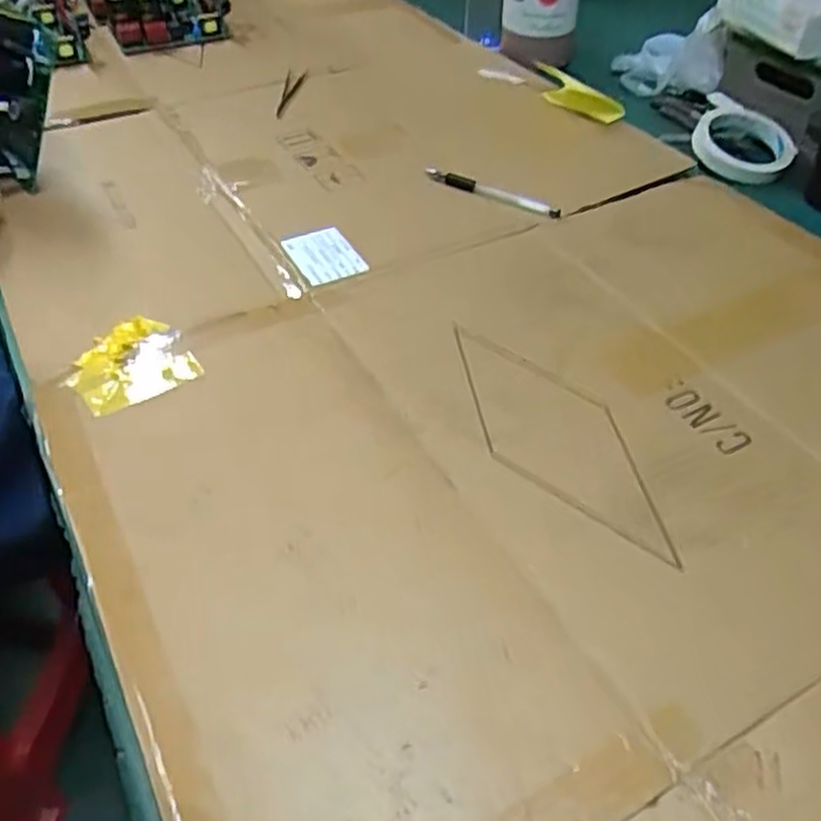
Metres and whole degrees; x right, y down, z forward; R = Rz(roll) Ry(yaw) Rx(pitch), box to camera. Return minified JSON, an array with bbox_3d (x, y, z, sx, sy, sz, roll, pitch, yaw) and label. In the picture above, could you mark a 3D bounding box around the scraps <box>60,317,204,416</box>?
[{"bbox_3d":[-0.191,-0.033,0.511,0.075,0.010,0.073,-26,51,-25],"label":"scraps"}]

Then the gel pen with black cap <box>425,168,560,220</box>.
[{"bbox_3d":[0.073,-0.200,0.691,0.138,0.007,0.013,26,49,23],"label":"gel pen with black cap"}]

